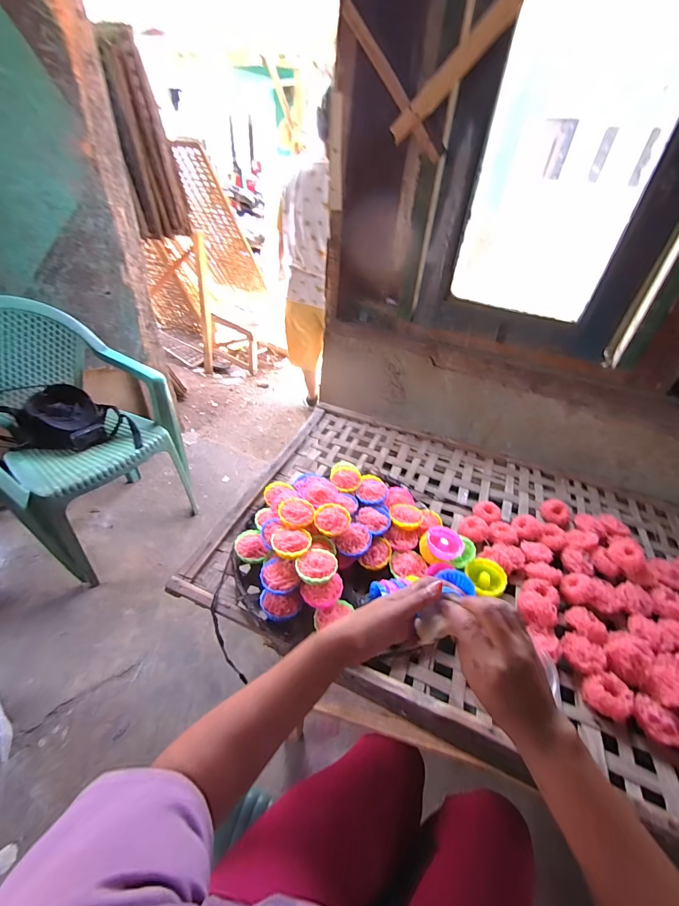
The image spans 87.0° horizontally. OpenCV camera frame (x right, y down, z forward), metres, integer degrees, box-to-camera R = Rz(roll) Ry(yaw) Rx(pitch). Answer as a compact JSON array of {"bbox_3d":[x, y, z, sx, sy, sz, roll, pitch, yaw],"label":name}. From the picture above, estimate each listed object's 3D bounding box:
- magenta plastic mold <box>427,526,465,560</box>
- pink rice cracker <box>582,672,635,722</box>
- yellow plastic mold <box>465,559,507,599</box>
[{"bbox_3d":[0.176,0.159,0.608,0.061,0.033,0.064,25,43,23],"label":"magenta plastic mold"},{"bbox_3d":[0.350,0.318,0.468,0.046,0.030,0.049,-29,50,-34],"label":"pink rice cracker"},{"bbox_3d":[0.236,0.199,0.579,0.060,0.022,0.066,2,39,-4],"label":"yellow plastic mold"}]

